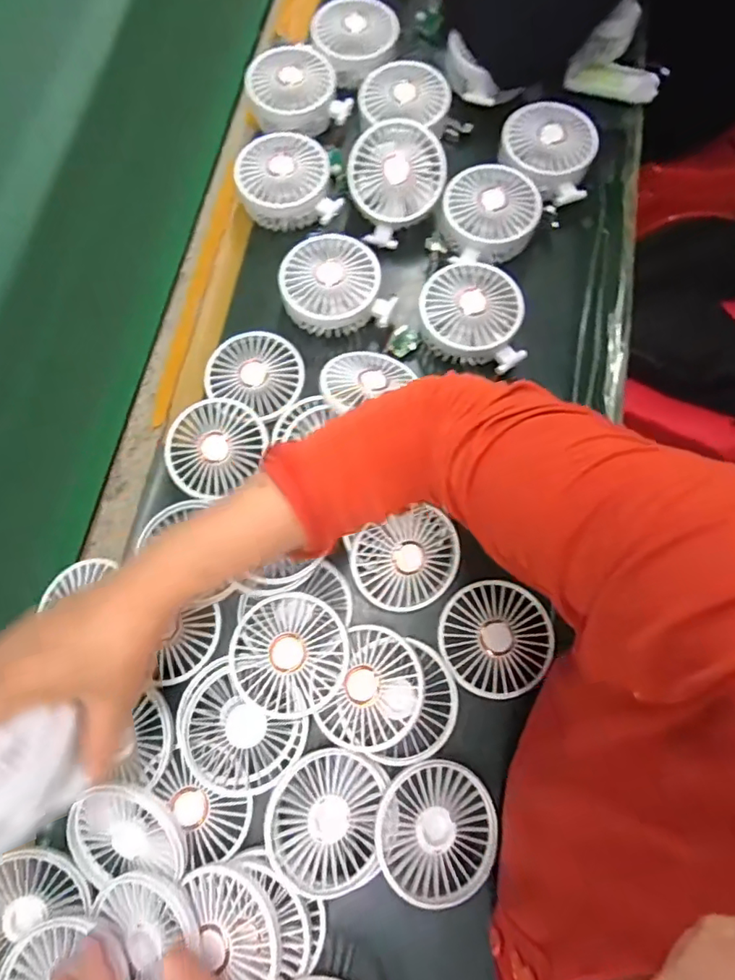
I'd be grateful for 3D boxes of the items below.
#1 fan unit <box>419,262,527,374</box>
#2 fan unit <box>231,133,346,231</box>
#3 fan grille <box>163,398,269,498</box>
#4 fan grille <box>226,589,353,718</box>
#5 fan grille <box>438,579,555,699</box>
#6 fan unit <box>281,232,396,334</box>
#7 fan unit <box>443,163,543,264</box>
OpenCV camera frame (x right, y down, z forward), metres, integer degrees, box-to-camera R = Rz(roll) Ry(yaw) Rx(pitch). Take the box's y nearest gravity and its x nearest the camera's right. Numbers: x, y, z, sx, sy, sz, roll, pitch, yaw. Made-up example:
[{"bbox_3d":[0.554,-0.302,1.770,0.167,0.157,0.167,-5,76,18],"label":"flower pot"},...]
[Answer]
[{"bbox_3d":[0.092,-0.152,0.468,0.085,0.041,0.093,-2,73,2],"label":"fan unit"},{"bbox_3d":[-0.077,-0.296,0.509,0.093,0.039,0.086,-12,73,-1],"label":"fan unit"},{"bbox_3d":[-0.132,-0.040,0.456,0.084,0.014,0.080,-1,73,3],"label":"fan grille"},{"bbox_3d":[-0.058,0.123,0.400,0.087,0.024,0.084,0,78,2],"label":"fan grille"},{"bbox_3d":[0.101,0.116,0.413,0.085,0.007,0.085,-16,73,-2],"label":"fan grille"},{"bbox_3d":[-0.028,-0.185,0.480,0.099,0.039,0.084,-8,73,0],"label":"fan unit"},{"bbox_3d":[0.115,-0.258,0.497,0.084,0.040,0.084,-1,73,3],"label":"fan unit"}]

